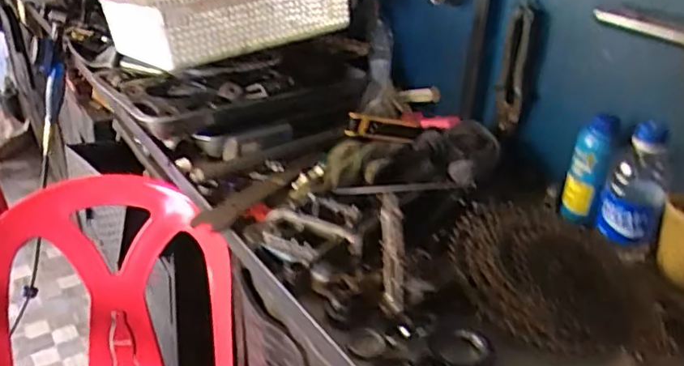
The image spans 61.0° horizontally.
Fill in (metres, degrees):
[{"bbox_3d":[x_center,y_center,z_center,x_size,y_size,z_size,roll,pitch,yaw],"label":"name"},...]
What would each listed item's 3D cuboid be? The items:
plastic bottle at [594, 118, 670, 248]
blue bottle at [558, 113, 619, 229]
[{"bbox_3d":[0.325,-0.002,0.641,0.061,0.139,0.063,15,31,22],"label":"plastic bottle"},{"bbox_3d":[0.290,-0.015,0.683,0.045,0.127,0.038,15,31,23],"label":"blue bottle"}]

